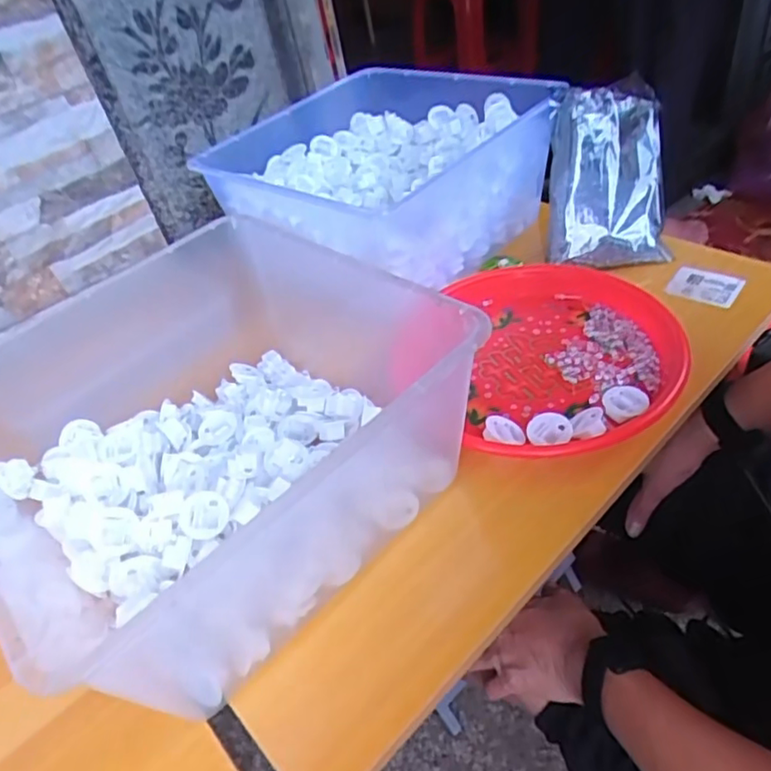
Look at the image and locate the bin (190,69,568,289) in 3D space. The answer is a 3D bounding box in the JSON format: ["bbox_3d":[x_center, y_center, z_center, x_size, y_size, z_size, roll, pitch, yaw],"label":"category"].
[{"bbox_3d":[-0.011,-0.255,0.690,0.312,0.129,0.323,27,56,36],"label":"bin"}]

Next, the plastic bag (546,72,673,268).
[{"bbox_3d":[0.223,-0.215,0.608,0.114,0.050,0.182,-3,91,-1],"label":"plastic bag"}]

